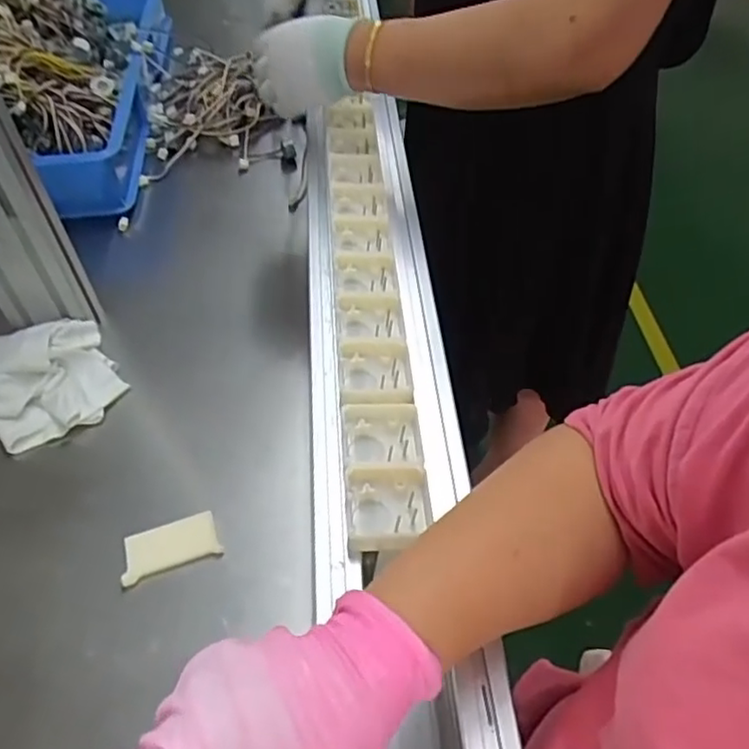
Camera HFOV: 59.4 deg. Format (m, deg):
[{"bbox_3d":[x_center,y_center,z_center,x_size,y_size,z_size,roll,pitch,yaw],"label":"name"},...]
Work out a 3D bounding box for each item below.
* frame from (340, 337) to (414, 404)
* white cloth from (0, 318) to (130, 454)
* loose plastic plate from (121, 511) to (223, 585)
[{"bbox_3d":[0.000,0.001,0.484,0.052,0.021,0.060,-3,50,0],"label":"frame"},{"bbox_3d":[-0.332,0.003,0.641,0.142,0.043,0.132,-28,54,-19],"label":"white cloth"},{"bbox_3d":[-0.168,0.139,0.537,0.077,0.012,0.039,-17,51,-12],"label":"loose plastic plate"}]

